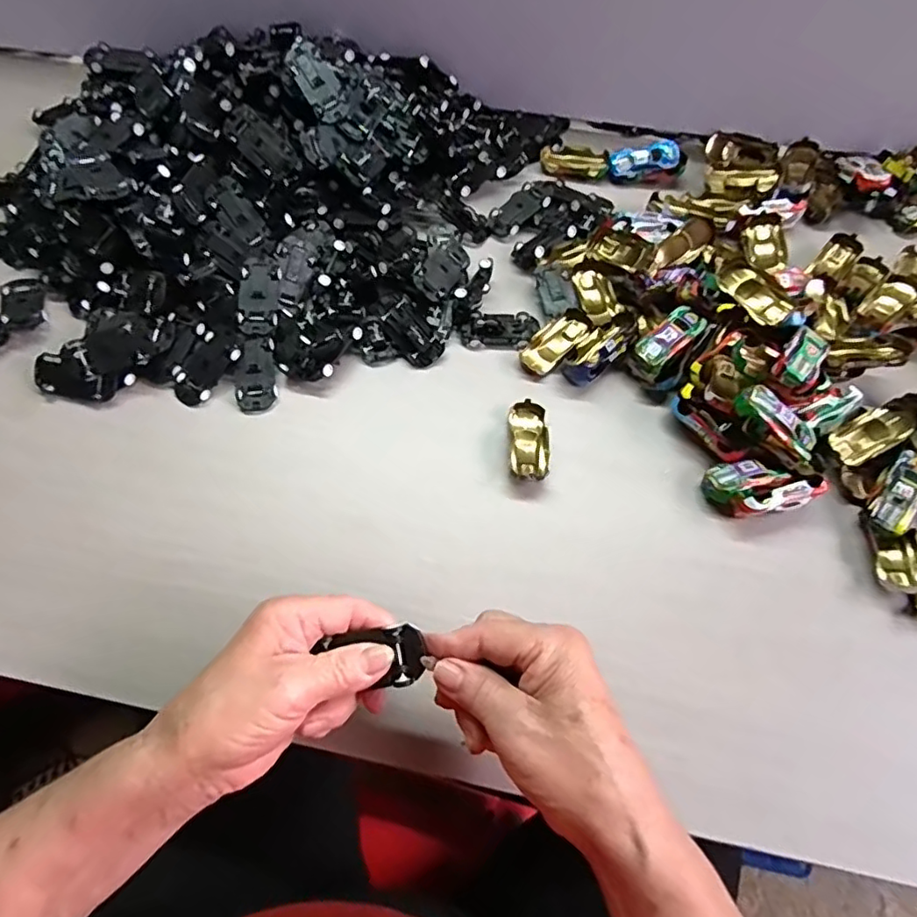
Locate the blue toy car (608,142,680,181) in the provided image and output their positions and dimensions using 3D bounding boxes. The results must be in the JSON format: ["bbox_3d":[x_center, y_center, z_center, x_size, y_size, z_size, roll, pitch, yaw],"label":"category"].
[{"bbox_3d":[0.175,-0.278,0.554,0.061,0.023,0.024,-4,63,-2],"label":"blue toy car"}]

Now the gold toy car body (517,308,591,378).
[{"bbox_3d":[0.076,-0.092,0.471,0.030,0.019,0.062,40,73,15],"label":"gold toy car body"}]

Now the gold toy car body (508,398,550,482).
[{"bbox_3d":[0.051,-0.011,0.431,0.027,0.014,0.061,-1,63,0],"label":"gold toy car body"}]

